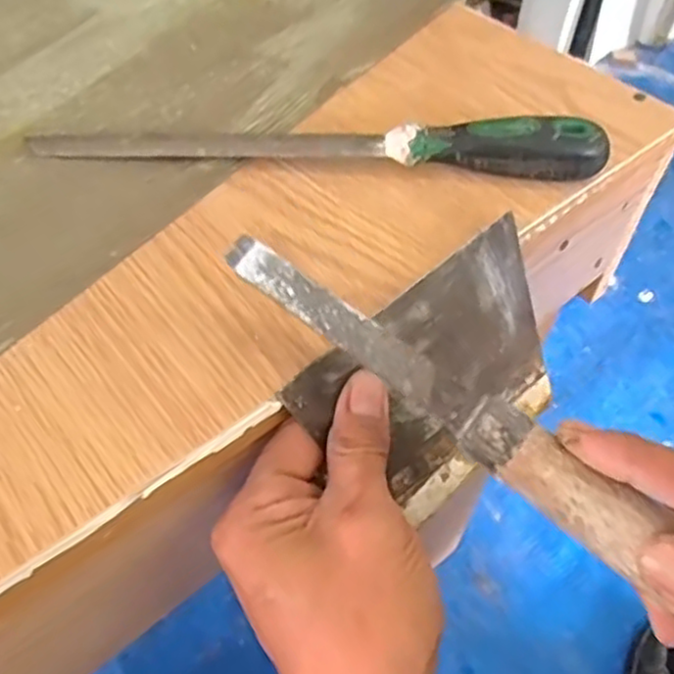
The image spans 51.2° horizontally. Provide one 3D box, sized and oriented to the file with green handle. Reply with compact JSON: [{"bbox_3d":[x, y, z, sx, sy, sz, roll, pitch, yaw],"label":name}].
[{"bbox_3d":[-0.010,-0.105,0.372,0.297,0.028,0.024,4,50,0],"label":"file with green handle"}]

